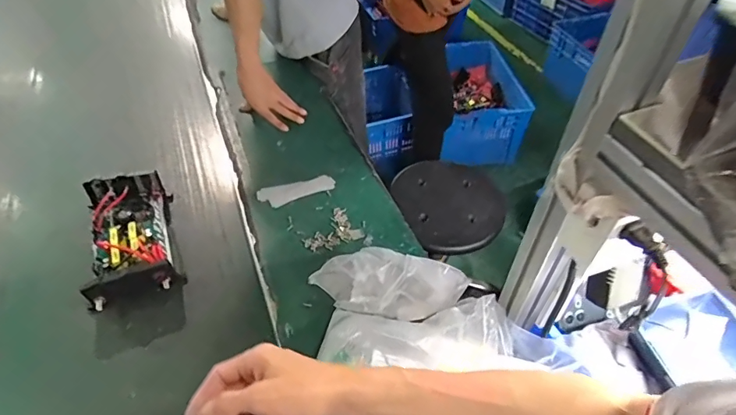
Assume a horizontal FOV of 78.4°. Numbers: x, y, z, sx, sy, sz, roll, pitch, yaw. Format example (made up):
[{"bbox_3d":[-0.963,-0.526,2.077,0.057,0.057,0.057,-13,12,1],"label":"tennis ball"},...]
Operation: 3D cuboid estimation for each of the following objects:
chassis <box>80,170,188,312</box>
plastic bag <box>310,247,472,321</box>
[{"bbox_3d":[-0.439,0.046,0.833,0.145,0.062,0.272,-16,48,-14],"label":"chassis"},{"bbox_3d":[0.019,0.110,0.710,0.274,0.080,0.109,1,41,35],"label":"plastic bag"}]

